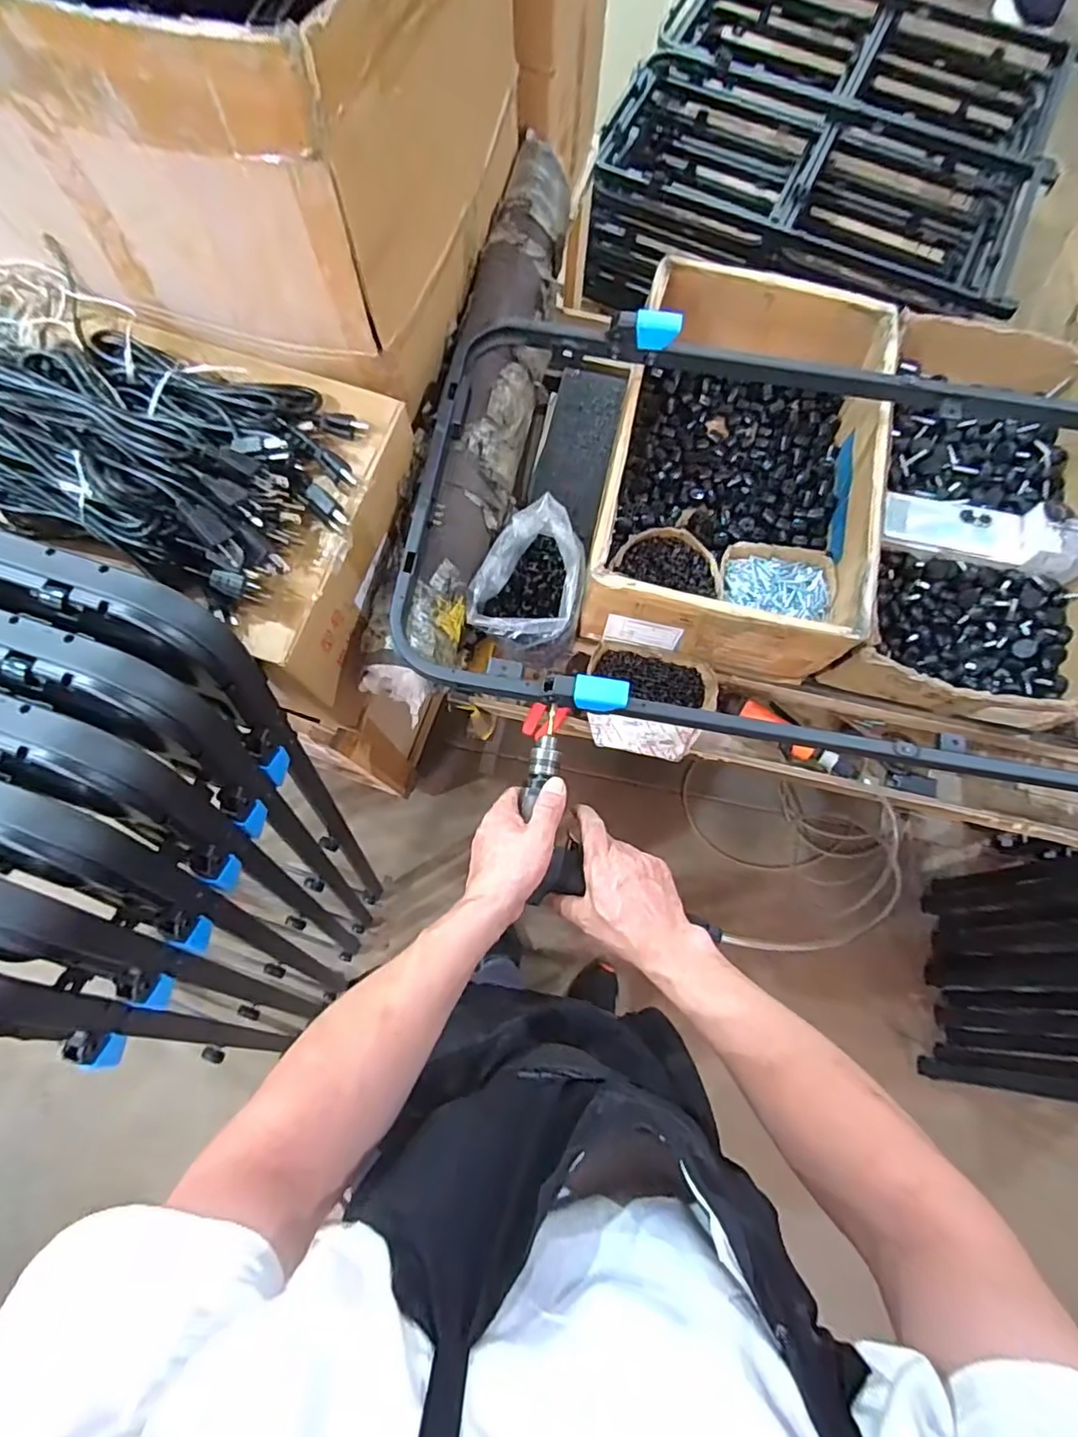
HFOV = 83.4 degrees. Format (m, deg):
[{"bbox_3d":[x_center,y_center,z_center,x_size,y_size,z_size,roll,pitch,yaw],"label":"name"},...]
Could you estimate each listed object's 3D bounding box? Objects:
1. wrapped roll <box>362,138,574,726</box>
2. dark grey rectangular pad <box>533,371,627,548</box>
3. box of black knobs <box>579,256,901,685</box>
[{"bbox_3d":[-0.069,-0.434,0.798,0.128,0.085,0.845,12,75,2],"label":"wrapped roll"},{"bbox_3d":[0.062,-0.441,1.011,0.114,0.046,0.293,12,75,2],"label":"dark grey rectangular pad"},{"bbox_3d":[0.283,-0.354,0.868,0.353,0.178,0.540,12,75,2],"label":"box of black knobs"}]

